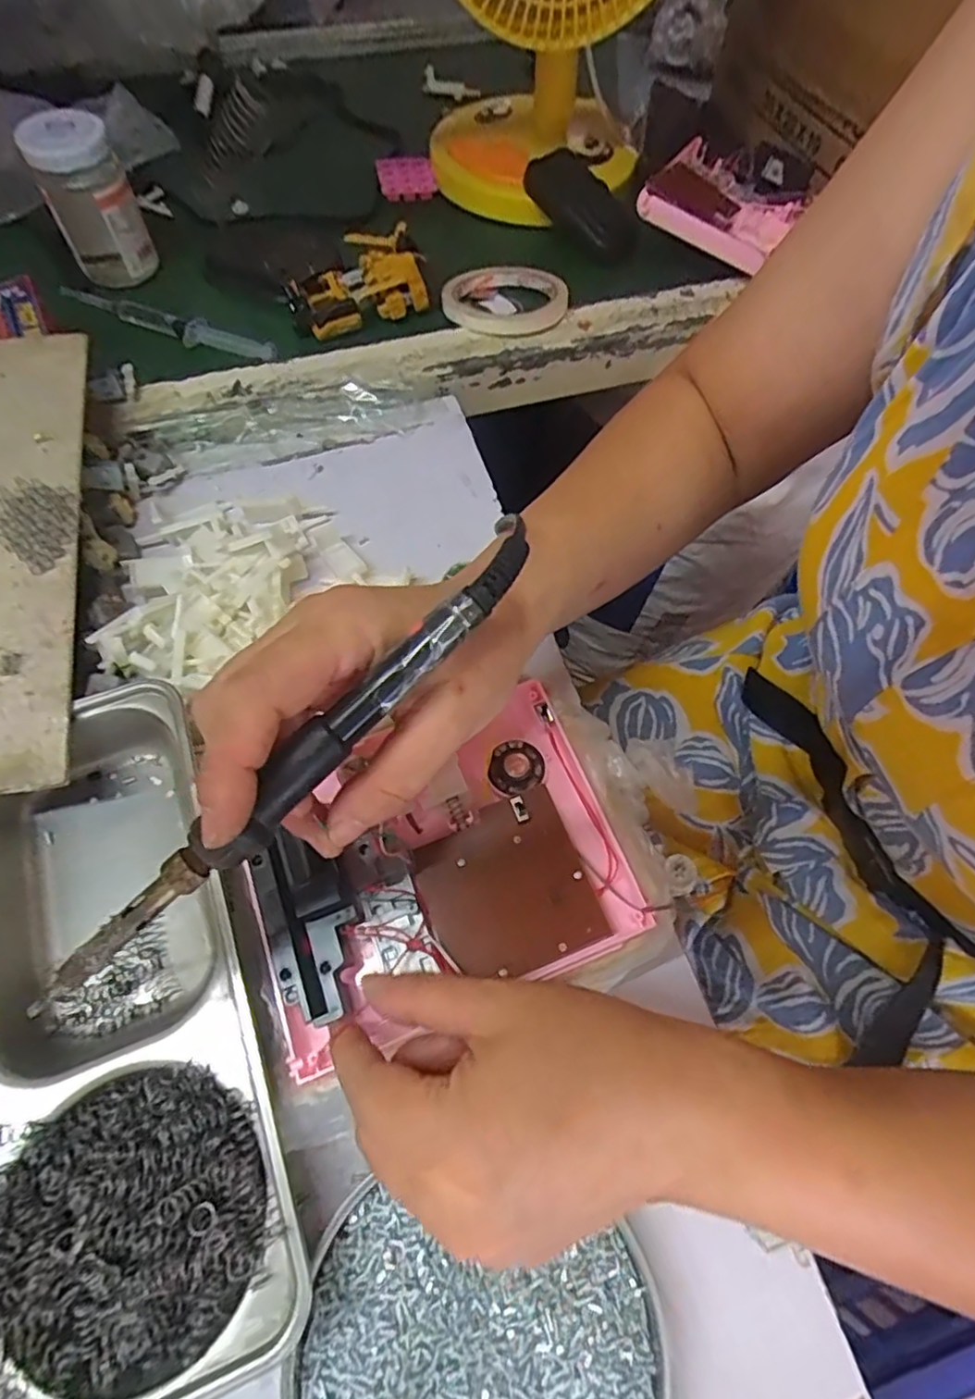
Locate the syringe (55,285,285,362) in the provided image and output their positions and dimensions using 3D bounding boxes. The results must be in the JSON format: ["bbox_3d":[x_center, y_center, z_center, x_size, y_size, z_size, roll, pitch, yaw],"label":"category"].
[{"bbox_3d":[-0.246,-0.297,0.499,0.190,0.010,0.024,23,65,10],"label":"syringe"}]

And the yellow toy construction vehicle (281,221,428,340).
[{"bbox_3d":[-0.105,-0.329,0.504,0.109,0.034,0.072,-19,65,-10],"label":"yellow toy construction vehicle"}]

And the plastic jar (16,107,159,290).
[{"bbox_3d":[-0.310,-0.394,0.496,0.059,0.096,0.064,-27,67,-14],"label":"plastic jar"}]

